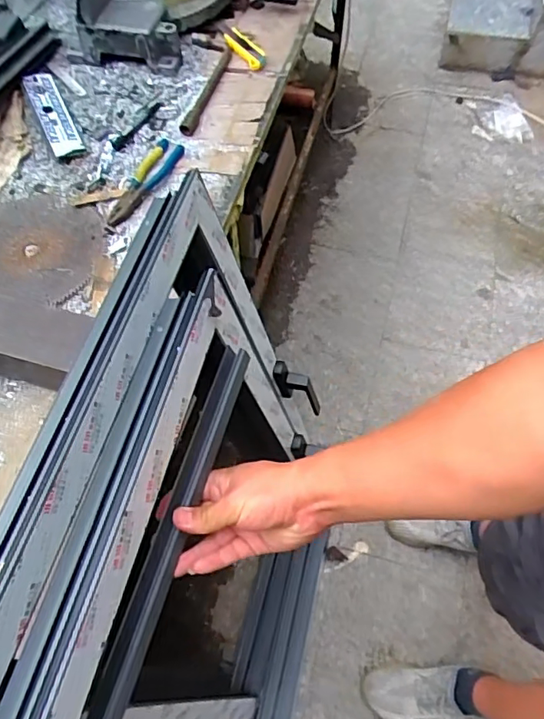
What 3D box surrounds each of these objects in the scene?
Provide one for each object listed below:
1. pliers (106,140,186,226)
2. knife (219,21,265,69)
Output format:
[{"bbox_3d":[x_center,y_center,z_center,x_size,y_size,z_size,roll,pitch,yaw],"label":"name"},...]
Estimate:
[{"bbox_3d":[-0.216,-0.303,0.910,0.062,0.016,0.201,23,65,12],"label":"pliers"},{"bbox_3d":[-0.061,-0.627,1.070,0.043,0.014,0.167,-28,65,-14],"label":"knife"}]

